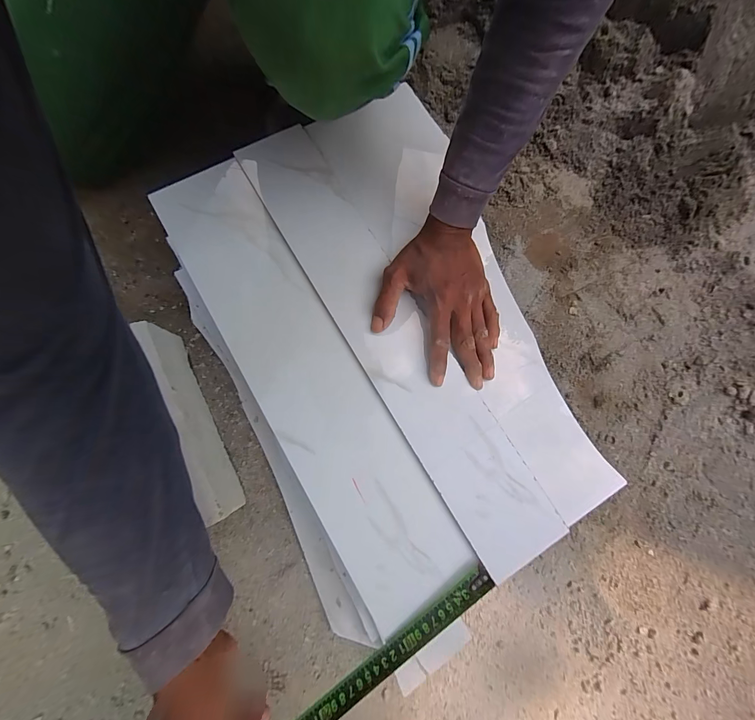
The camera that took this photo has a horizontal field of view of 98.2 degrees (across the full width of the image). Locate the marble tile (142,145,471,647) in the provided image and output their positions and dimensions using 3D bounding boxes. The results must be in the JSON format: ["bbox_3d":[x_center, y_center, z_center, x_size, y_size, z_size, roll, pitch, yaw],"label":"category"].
[{"bbox_3d":[-0.095,0.008,0.380,0.126,0.014,0.558,-31,80,-6],"label":"marble tile"}]

